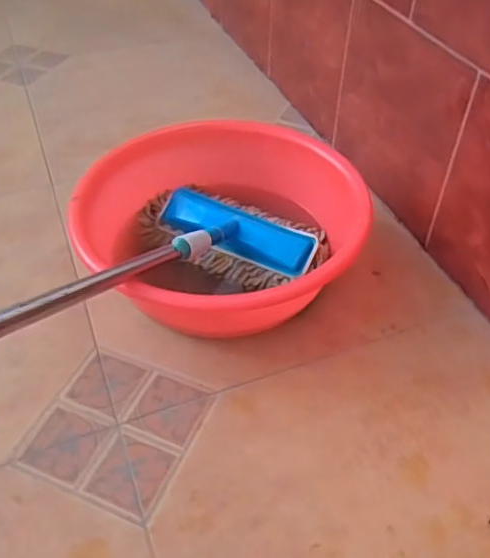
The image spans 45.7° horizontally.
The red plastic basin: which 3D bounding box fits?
[{"bbox_3d":[-0.033,-0.071,0.799,0.372,0.136,0.326,-26,51,-21],"label":"red plastic basin"}]

